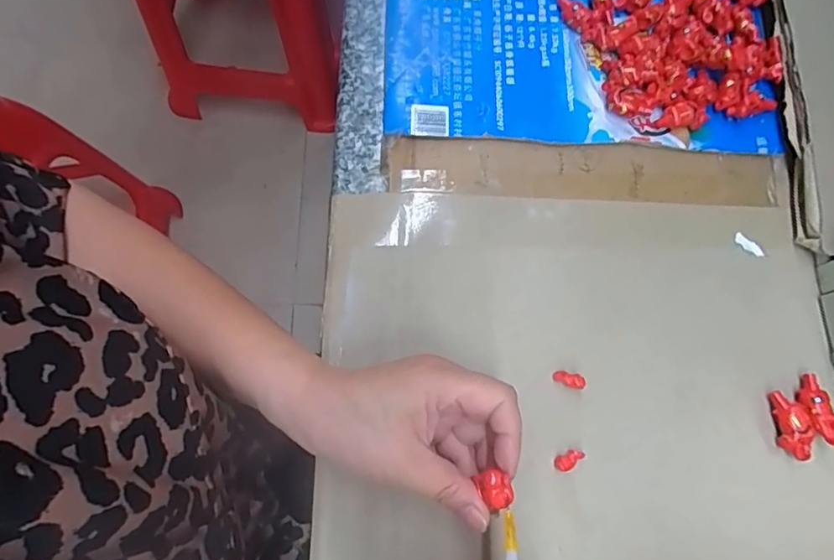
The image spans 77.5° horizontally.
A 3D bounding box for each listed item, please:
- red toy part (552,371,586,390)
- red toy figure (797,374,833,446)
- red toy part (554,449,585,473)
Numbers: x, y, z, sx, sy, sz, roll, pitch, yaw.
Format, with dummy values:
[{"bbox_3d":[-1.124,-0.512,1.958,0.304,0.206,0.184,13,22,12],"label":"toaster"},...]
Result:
[{"bbox_3d":[0.094,0.061,0.319,0.020,0.005,0.008,15,74,15],"label":"red toy part"},{"bbox_3d":[0.247,0.080,0.319,0.018,0.009,0.040,-19,77,-10],"label":"red toy figure"},{"bbox_3d":[0.091,0.108,0.310,0.018,0.005,0.010,-25,78,-11],"label":"red toy part"}]

